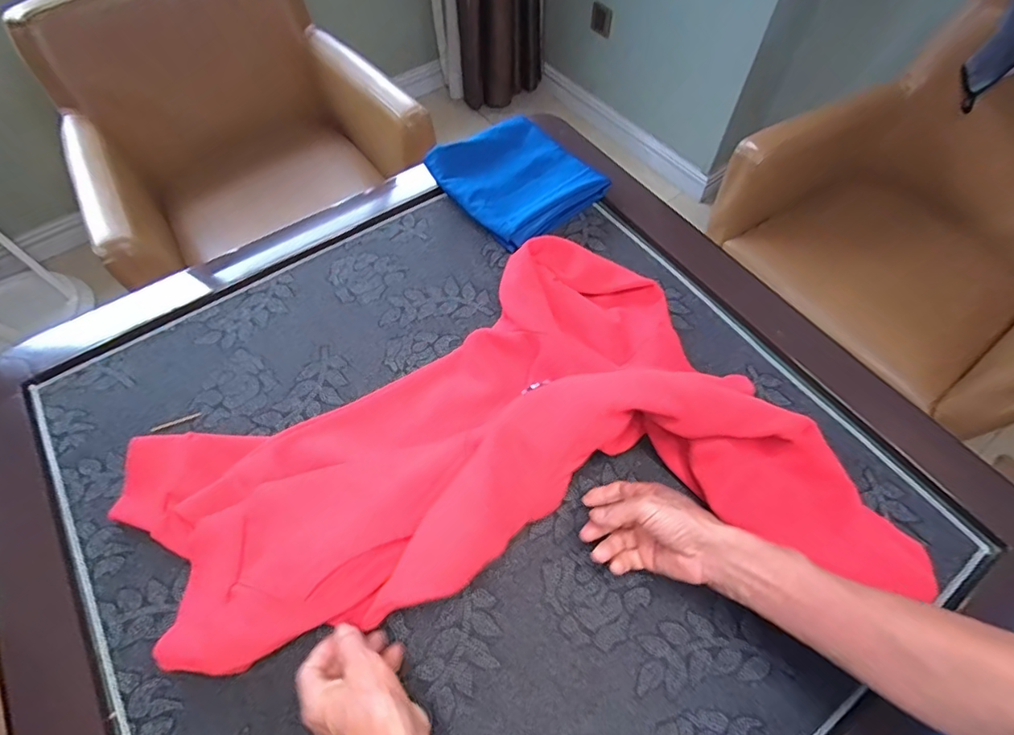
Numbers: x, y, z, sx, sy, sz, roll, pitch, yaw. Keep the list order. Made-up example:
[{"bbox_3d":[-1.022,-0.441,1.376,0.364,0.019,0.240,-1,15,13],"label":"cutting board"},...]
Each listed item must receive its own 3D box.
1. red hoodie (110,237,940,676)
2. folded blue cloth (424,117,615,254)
[{"bbox_3d":[-0.026,0.045,0.534,0.717,0.129,0.405,-6,61,-3],"label":"red hoodie"},{"bbox_3d":[0.016,-0.291,0.764,0.206,0.055,0.197,-35,66,-17],"label":"folded blue cloth"}]

